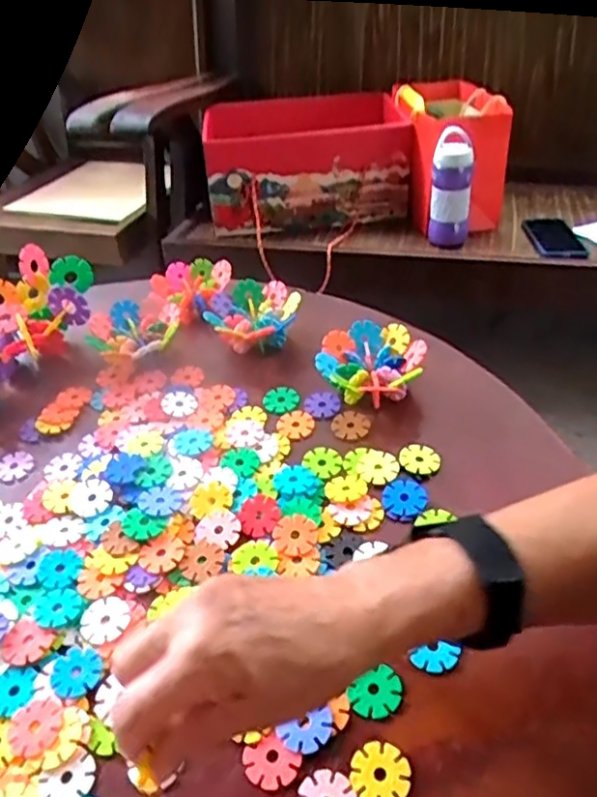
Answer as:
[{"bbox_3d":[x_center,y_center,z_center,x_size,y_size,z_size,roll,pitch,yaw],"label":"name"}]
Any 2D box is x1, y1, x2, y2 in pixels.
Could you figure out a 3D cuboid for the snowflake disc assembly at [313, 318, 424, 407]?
[{"bbox_3d":[0.064,-0.028,0.565,0.088,0.043,0.080,5,45,12],"label":"snowflake disc assembly"}]

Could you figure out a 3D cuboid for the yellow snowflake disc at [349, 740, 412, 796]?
[{"bbox_3d":[0.044,0.202,0.346,0.031,0.004,0.031,2,45,9],"label":"yellow snowflake disc"}]

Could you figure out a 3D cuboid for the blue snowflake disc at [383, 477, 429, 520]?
[{"bbox_3d":[0.079,0.073,0.478,0.032,0.004,0.038,6,45,13],"label":"blue snowflake disc"}]

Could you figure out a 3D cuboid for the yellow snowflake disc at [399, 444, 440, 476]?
[{"bbox_3d":[0.096,0.047,0.506,0.030,0.005,0.028,-4,44,3],"label":"yellow snowflake disc"}]

